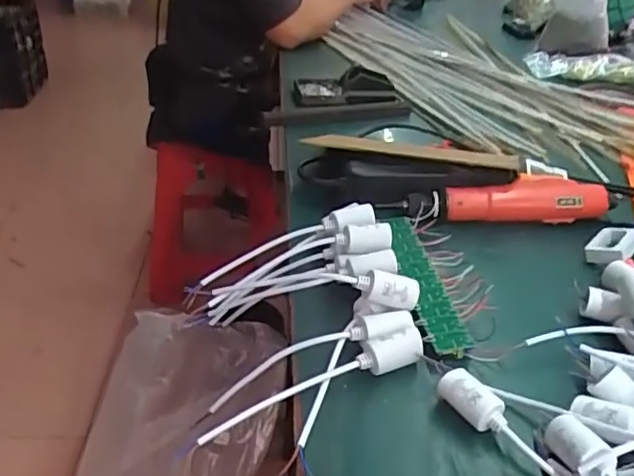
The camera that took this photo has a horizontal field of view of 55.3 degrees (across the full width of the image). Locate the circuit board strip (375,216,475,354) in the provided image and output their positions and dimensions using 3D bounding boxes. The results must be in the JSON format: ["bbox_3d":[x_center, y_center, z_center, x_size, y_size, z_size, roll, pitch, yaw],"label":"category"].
[{"bbox_3d":[0.103,0.034,0.600,0.040,0.014,0.220,-3,35,-9],"label":"circuit board strip"}]

